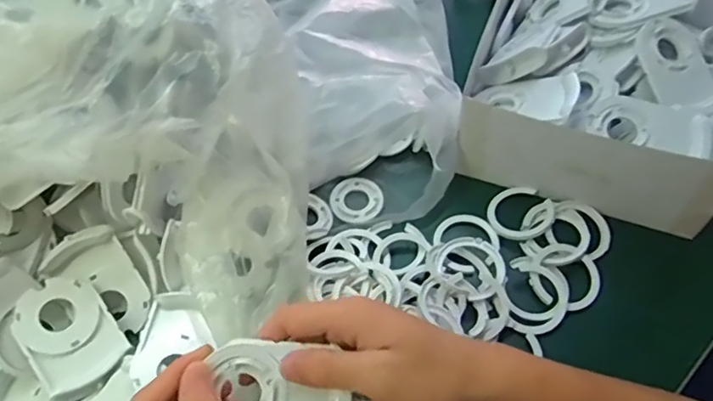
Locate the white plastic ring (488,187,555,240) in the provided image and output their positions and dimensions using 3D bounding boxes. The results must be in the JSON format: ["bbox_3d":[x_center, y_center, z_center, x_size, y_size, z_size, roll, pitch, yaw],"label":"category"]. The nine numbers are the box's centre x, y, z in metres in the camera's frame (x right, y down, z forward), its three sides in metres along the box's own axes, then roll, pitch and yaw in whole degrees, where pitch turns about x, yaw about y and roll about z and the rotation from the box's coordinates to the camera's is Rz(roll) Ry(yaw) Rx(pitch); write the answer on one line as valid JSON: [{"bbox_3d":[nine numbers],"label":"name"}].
[{"bbox_3d":[0.133,0.009,0.467,0.049,0.007,0.049,-2,57,3],"label":"white plastic ring"}]

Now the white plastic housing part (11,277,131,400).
[{"bbox_3d":[-0.202,0.093,0.409,0.057,0.016,0.079,-35,79,-22],"label":"white plastic housing part"}]

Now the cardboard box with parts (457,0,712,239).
[{"bbox_3d":[0.206,-0.102,0.484,0.196,0.088,0.200,17,60,15],"label":"cardboard box with parts"}]

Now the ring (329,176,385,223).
[{"bbox_3d":[0.000,-0.001,0.490,0.044,0.006,0.044,-2,57,3],"label":"ring"}]

